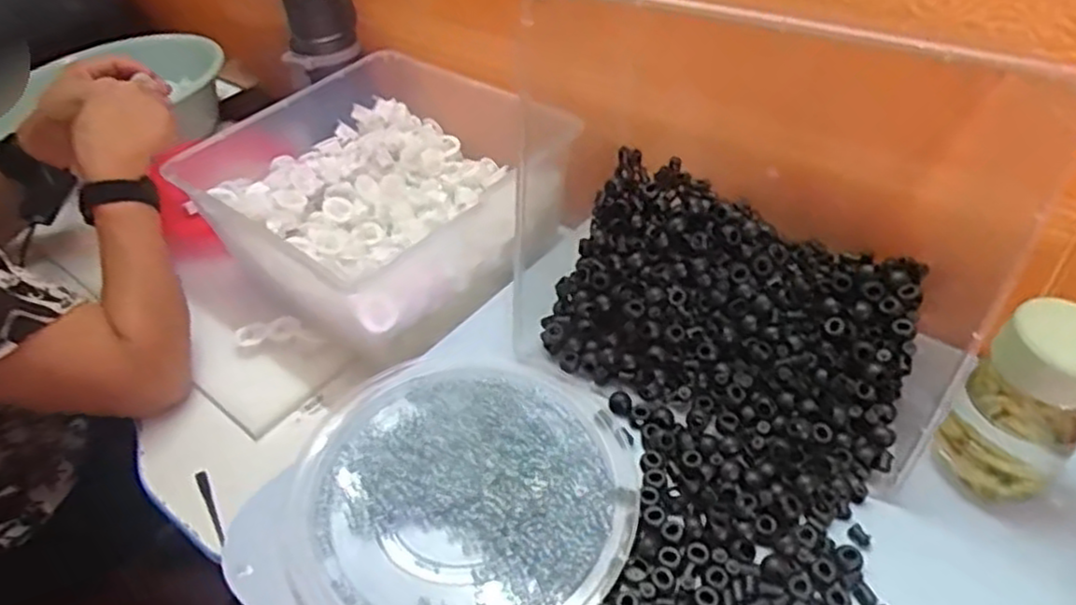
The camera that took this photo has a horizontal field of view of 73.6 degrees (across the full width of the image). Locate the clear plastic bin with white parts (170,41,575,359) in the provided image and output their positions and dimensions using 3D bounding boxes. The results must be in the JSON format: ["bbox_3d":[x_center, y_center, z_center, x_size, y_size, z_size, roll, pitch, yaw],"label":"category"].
[{"bbox_3d":[-0.157,-0.115,0.752,0.301,0.129,0.321,-37,52,-28],"label":"clear plastic bin with white parts"}]

